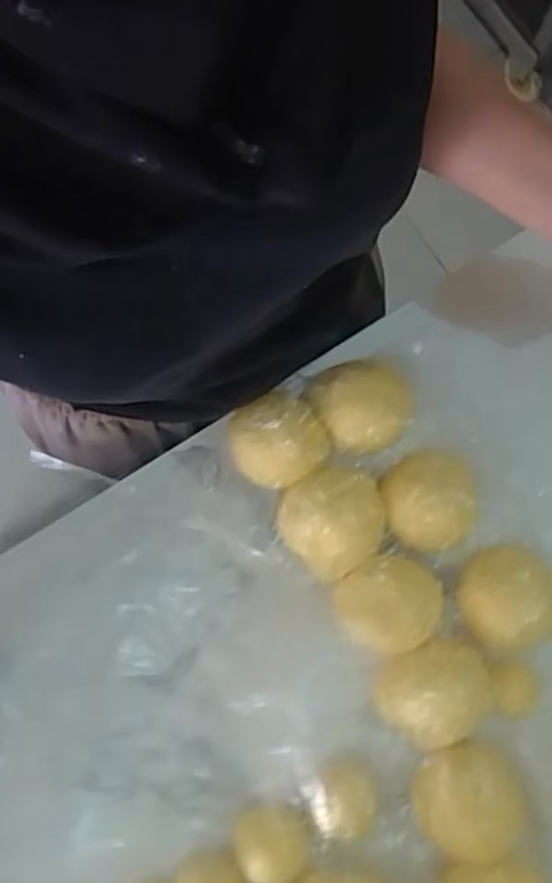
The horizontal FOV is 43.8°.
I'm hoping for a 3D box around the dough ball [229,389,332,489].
[{"bbox_3d":[-0.001,-0.001,0.488,0.062,0.034,0.063,1,78,-3],"label":"dough ball"}]

